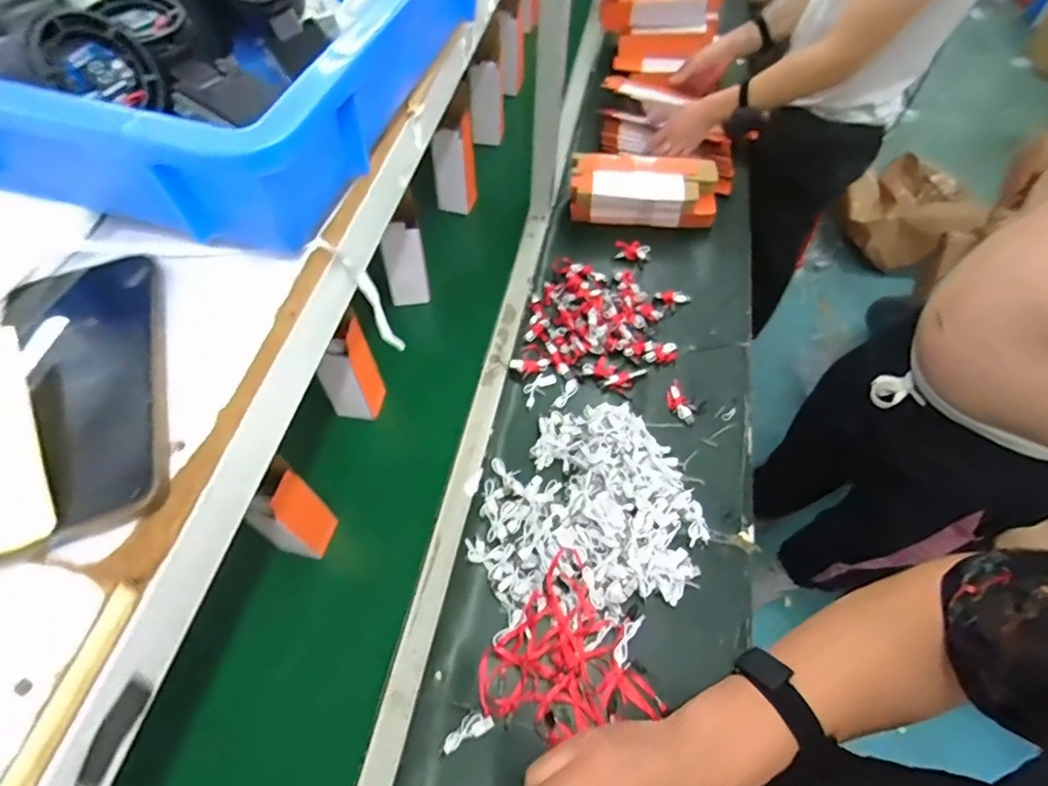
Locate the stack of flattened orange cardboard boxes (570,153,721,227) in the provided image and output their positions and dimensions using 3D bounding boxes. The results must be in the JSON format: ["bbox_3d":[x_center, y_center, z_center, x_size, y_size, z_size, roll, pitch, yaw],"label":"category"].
[{"bbox_3d":[0.235,-0.411,1.095,0.282,0.089,0.127,2,58,0],"label":"stack of flattened orange cardboard boxes"}]

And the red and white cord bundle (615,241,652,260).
[{"bbox_3d":[0.211,-0.280,1.062,0.067,0.031,0.022,8,58,3],"label":"red and white cord bundle"}]

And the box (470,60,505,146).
[{"bbox_3d":[-0.075,-0.621,1.173,0.074,0.171,0.044,1,58,-1],"label":"box"}]

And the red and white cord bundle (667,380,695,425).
[{"bbox_3d":[0.252,0.015,0.886,0.030,0.017,0.075,-12,59,-9],"label":"red and white cord bundle"}]

